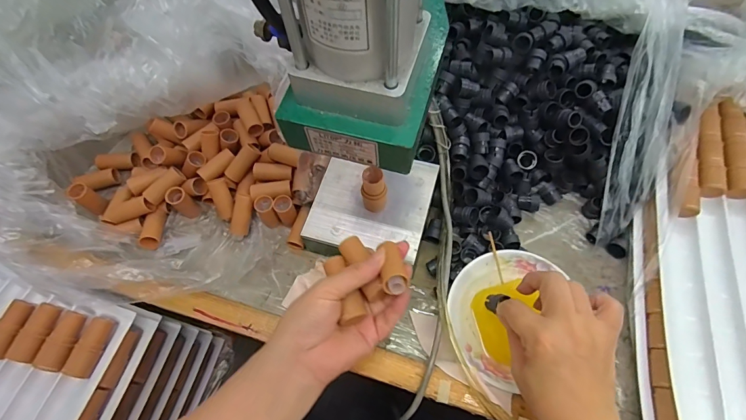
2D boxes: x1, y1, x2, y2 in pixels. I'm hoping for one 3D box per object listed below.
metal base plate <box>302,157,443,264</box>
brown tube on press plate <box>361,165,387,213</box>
[{"bbox_3d":[-0.002,-0.001,0.434,0.124,0.046,0.120,-1,65,2],"label":"metal base plate"},{"bbox_3d":[0.001,-0.019,0.390,0.023,0.056,0.023,-7,65,0],"label":"brown tube on press plate"}]

